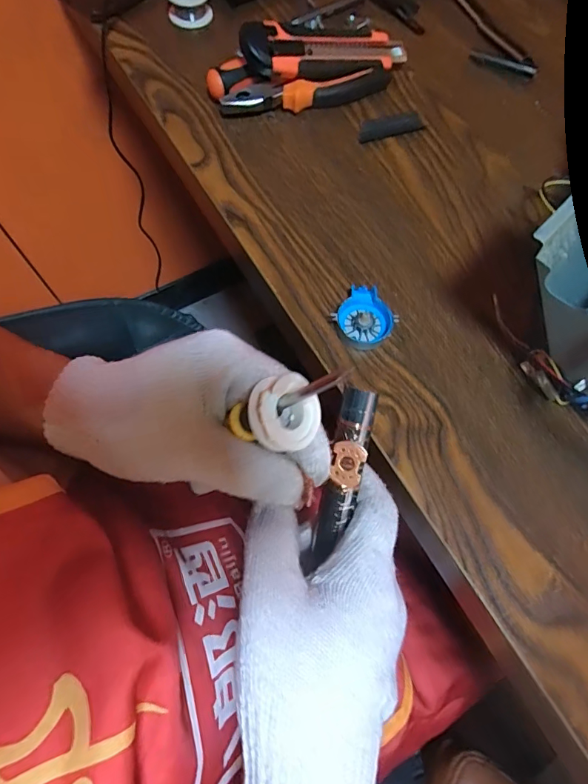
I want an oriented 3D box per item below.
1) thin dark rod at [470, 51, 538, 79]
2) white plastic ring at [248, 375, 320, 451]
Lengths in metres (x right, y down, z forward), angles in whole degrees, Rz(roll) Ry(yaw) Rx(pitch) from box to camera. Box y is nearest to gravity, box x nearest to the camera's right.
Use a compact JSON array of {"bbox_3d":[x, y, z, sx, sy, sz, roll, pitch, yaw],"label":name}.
[{"bbox_3d":[0.206,-0.321,0.429,0.067,0.012,0.010,14,70,3],"label":"thin dark rod"},{"bbox_3d":[-0.004,0.010,0.198,0.033,0.023,0.028,-25,72,-10],"label":"white plastic ring"}]

